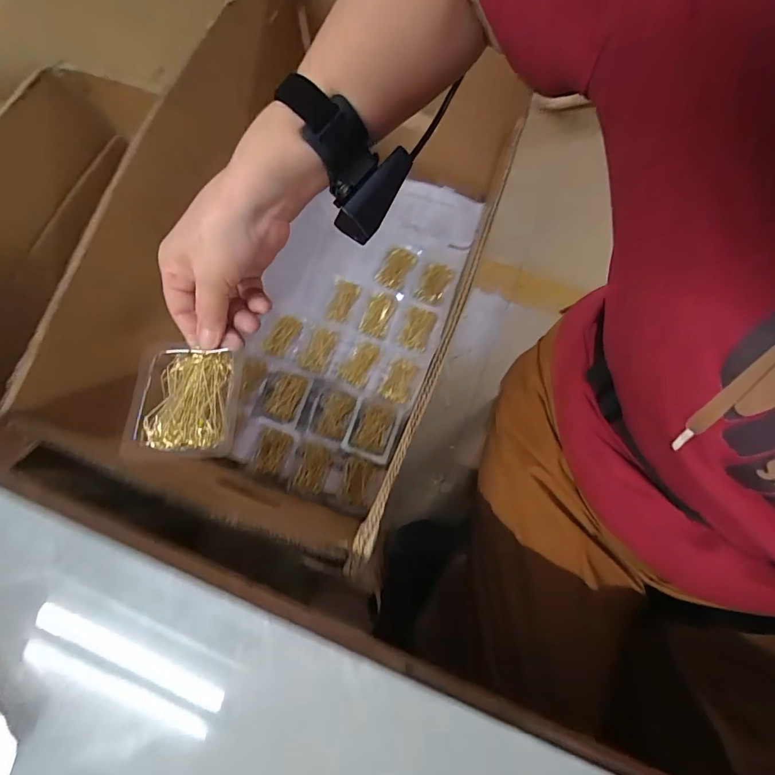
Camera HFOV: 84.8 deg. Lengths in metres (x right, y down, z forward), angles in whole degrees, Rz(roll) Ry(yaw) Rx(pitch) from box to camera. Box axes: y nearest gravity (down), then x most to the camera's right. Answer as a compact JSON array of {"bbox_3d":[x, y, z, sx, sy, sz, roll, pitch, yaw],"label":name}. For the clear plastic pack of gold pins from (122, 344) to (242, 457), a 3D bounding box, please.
[{"bbox_3d":[-0.144,0.008,0.302,0.070,0.020,0.083,2,61,-9],"label":"clear plastic pack of gold pins"}]

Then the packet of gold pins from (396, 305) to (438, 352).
[{"bbox_3d":[0.048,-0.096,0.697,0.048,0.010,0.073,21,80,5],"label":"packet of gold pins"}]

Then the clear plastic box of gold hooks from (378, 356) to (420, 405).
[{"bbox_3d":[0.018,-0.013,0.675,0.052,0.013,0.072,22,80,5],"label":"clear plastic box of gold hooks"}]

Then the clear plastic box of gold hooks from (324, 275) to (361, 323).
[{"bbox_3d":[-0.078,-0.146,0.714,0.047,0.011,0.078,19,80,5],"label":"clear plastic box of gold hooks"}]

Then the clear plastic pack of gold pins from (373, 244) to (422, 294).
[{"bbox_3d":[0.017,-0.208,0.718,0.056,0.010,0.088,28,80,6],"label":"clear plastic pack of gold pins"}]

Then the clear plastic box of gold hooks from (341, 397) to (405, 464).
[{"bbox_3d":[-0.021,0.064,0.659,0.073,0.017,0.093,19,80,5],"label":"clear plastic box of gold hooks"}]

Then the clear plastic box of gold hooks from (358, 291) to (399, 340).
[{"bbox_3d":[-0.015,-0.123,0.703,0.045,0.010,0.081,20,80,5],"label":"clear plastic box of gold hooks"}]

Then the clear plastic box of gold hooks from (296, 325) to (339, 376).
[{"bbox_3d":[-0.116,-0.063,0.694,0.048,0.014,0.076,26,80,6],"label":"clear plastic box of gold hooks"}]

